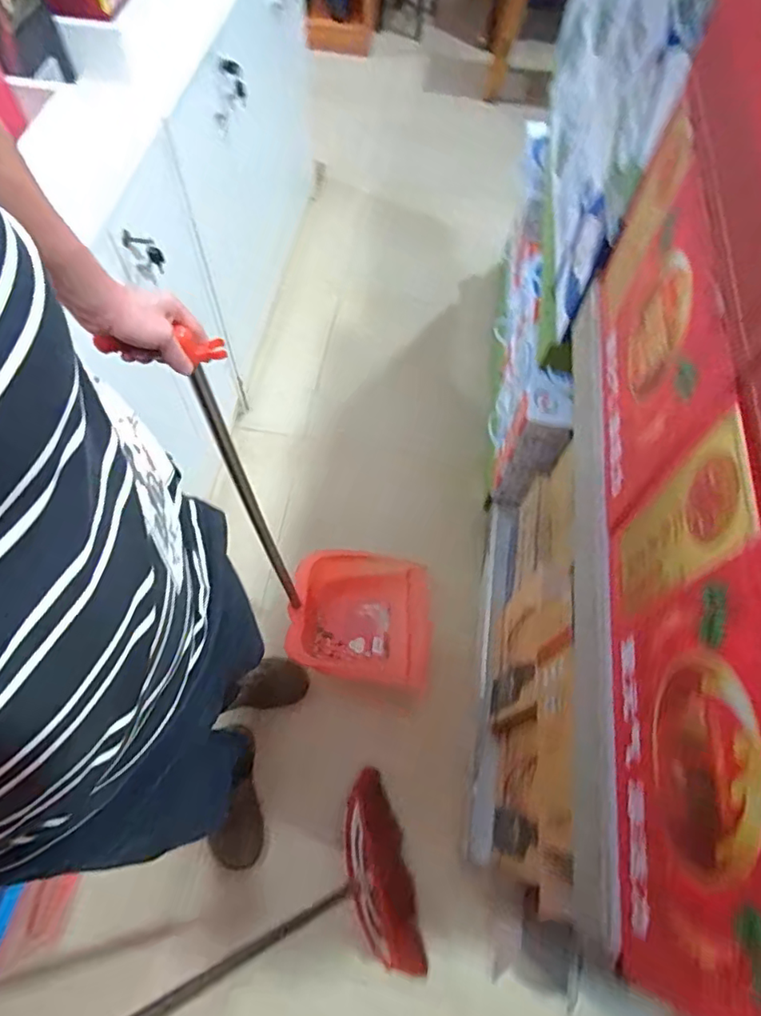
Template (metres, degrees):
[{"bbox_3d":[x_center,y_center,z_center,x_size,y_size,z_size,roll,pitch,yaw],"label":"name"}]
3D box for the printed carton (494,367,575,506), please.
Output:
[{"bbox_3d":[0.350,-0.146,1.280,0.098,0.314,0.179,14,63,5],"label":"printed carton"}]

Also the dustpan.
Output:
[{"bbox_3d":[-0.147,0.046,0.937,0.216,0.777,0.277,10,60,25],"label":"dustpan"}]

